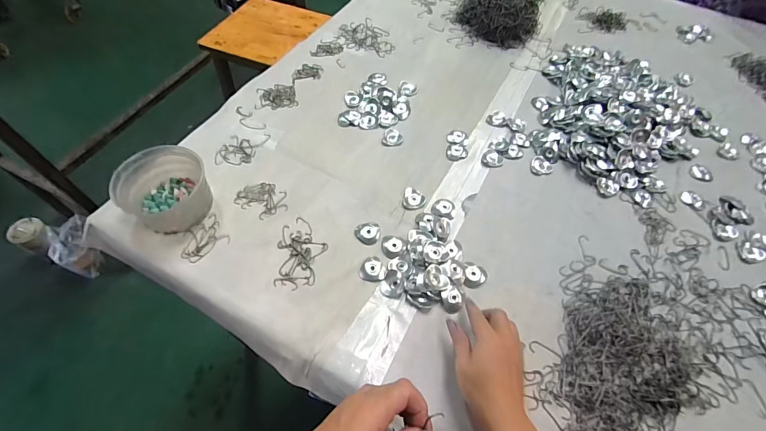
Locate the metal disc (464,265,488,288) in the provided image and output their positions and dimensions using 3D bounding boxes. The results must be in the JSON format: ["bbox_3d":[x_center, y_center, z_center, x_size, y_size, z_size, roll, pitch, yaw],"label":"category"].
[{"bbox_3d":[0.129,0.084,0.496,0.032,0.009,0.035,1,57,-2],"label":"metal disc"}]

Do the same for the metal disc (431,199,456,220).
[{"bbox_3d":[0.095,-0.012,0.554,0.037,0.004,0.036,1,57,-2],"label":"metal disc"}]

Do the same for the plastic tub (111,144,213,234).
[{"bbox_3d":[-0.306,-0.038,0.506,0.106,0.070,0.100,1,57,-2],"label":"plastic tub"}]

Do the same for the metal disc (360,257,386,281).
[{"bbox_3d":[-0.014,0.073,0.495,0.034,0.012,0.038,5,57,0],"label":"metal disc"}]

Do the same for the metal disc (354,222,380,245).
[{"bbox_3d":[-0.022,0.025,0.525,0.037,0.006,0.038,1,57,-2],"label":"metal disc"}]

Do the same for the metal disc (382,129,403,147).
[{"bbox_3d":[0.017,-0.136,0.623,0.034,0.005,0.038,7,57,2],"label":"metal disc"}]

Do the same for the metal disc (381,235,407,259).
[{"bbox_3d":[0.016,0.044,0.514,0.035,0.008,0.038,1,57,-2],"label":"metal disc"}]

